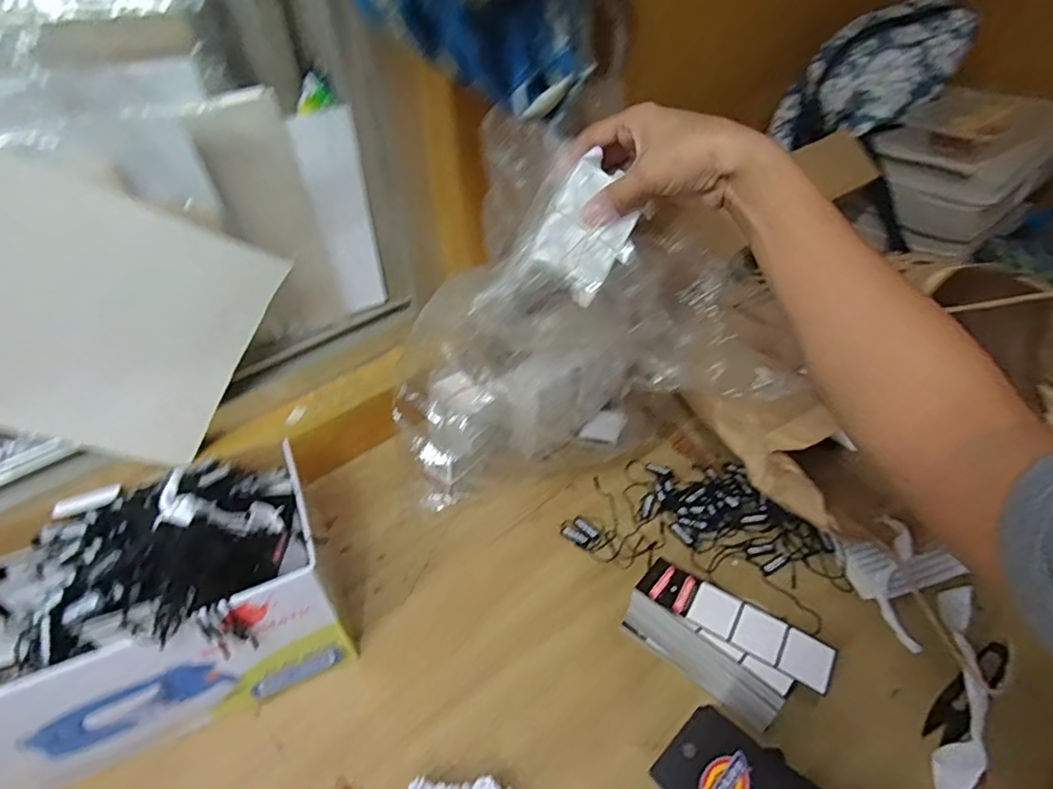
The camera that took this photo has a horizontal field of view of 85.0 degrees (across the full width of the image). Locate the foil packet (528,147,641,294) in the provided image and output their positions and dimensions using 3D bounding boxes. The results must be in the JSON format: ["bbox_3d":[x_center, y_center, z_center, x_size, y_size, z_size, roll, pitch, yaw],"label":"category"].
[{"bbox_3d":[0.043,-0.108,0.376,0.056,0.074,0.011,27,18,-8],"label":"foil packet"}]

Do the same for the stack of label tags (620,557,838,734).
[{"bbox_3d":[0.144,0.185,0.429,0.134,0.047,0.061,28,51,28],"label":"stack of label tags"}]

